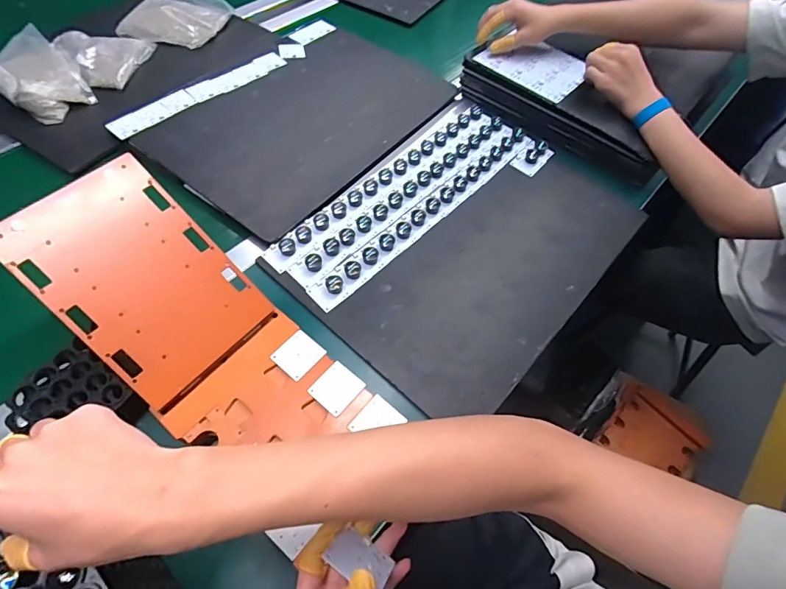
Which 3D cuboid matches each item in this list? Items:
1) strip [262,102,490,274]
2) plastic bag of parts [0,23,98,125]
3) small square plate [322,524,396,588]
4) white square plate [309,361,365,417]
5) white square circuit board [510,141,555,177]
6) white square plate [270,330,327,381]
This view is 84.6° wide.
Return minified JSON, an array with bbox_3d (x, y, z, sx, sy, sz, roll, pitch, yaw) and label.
[{"bbox_3d":[-0.005,-0.189,0.684,0.050,0.016,0.473,40,64,17],"label":"strip"},{"bbox_3d":[-0.597,-0.366,0.727,0.170,0.051,0.122,36,63,15],"label":"plastic bag of parts"},{"bbox_3d":[-0.023,0.194,0.318,0.043,0.004,0.036,39,21,10],"label":"small square plate"},{"bbox_3d":[-0.061,0.103,0.477,0.045,0.004,0.048,38,64,17],"label":"white square plate"},{"bbox_3d":[0.237,-0.235,0.727,0.045,0.023,0.077,39,64,17],"label":"white square circuit board"},{"bbox_3d":[-0.108,0.068,0.493,0.045,0.004,0.048,36,63,16],"label":"white square plate"}]

